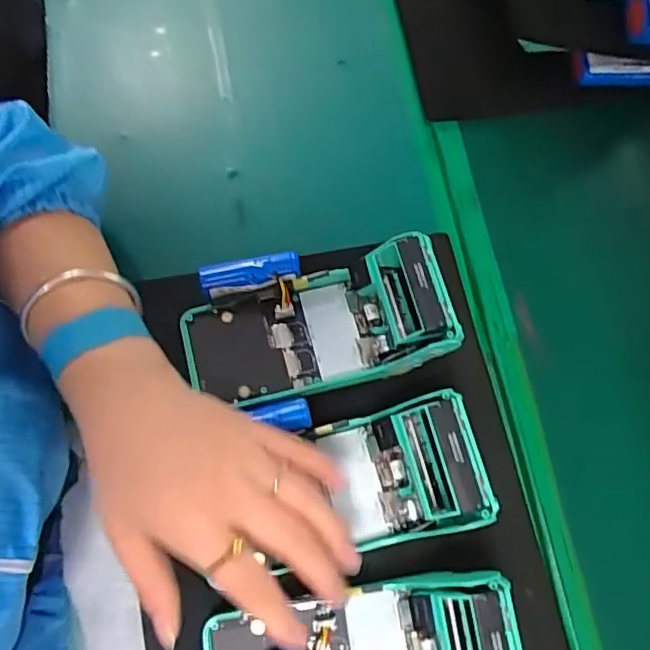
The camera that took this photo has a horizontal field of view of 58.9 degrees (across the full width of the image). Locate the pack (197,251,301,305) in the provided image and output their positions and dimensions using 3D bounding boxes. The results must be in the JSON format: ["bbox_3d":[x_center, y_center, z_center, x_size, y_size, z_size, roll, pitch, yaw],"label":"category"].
[{"bbox_3d":[-0.050,-0.034,0.380,0.065,0.016,0.017,-15,74,-7],"label":"pack"}]

